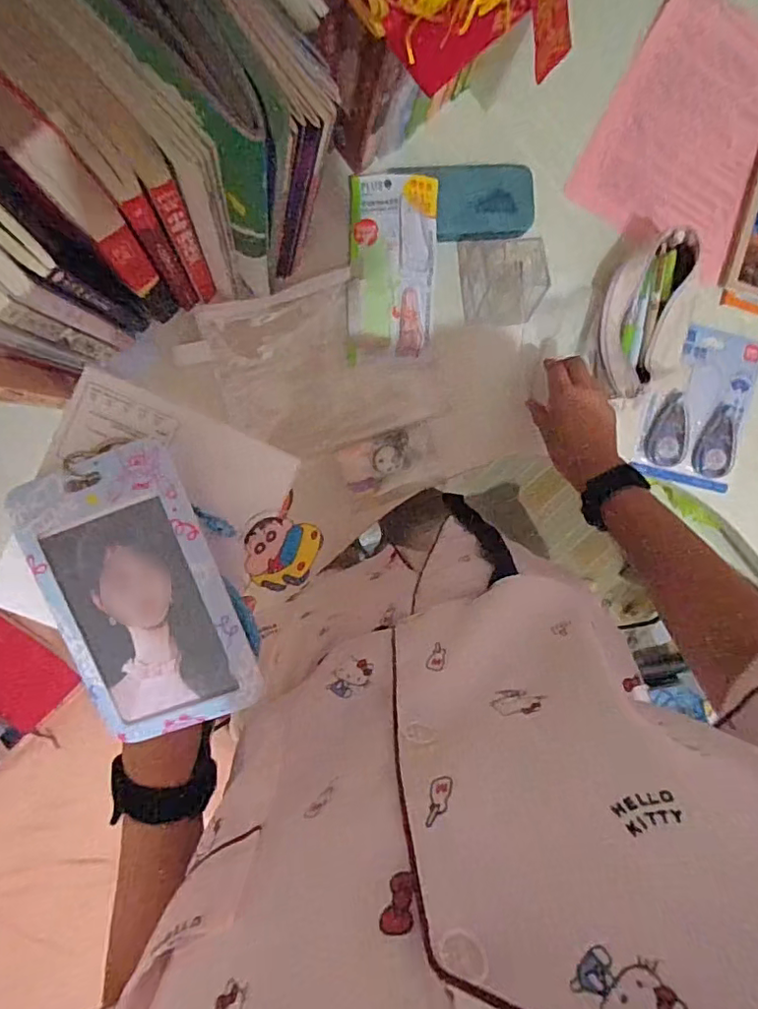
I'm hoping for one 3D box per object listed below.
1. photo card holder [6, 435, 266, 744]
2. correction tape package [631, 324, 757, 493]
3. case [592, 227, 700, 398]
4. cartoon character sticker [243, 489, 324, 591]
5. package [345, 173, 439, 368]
[{"bbox_3d":[-0.091,0.035,0.212,0.064,0.004,0.106,-20,98,7],"label":"photo card holder"},{"bbox_3d":[0.392,-0.119,0.678,0.130,0.022,0.187,14,95,-6],"label":"correction tape package"},{"bbox_3d":[0.299,-0.206,0.631,0.097,0.067,0.176,9,95,-6],"label":"case"},{"bbox_3d":[-0.041,0.018,0.233,0.033,0.004,0.036,-42,120,-18],"label":"cartoon character sticker"},{"bbox_3d":[0.013,-0.257,0.615,0.094,0.017,0.192,3,107,3],"label":"package"}]

